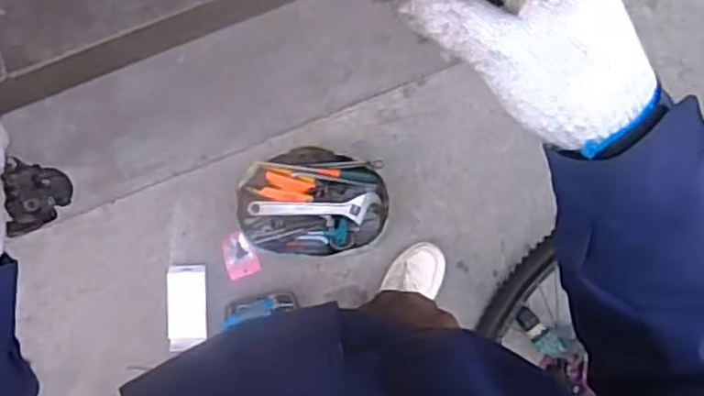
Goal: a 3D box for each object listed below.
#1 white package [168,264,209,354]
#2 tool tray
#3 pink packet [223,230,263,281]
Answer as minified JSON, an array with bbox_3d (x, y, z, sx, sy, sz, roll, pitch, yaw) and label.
[{"bbox_3d":[-0.339,0.224,1.446,0.080,0.020,0.171,-3,83,-2],"label":"white package"},{"bbox_3d":[-0.082,0.005,1.456,0.303,0.067,0.221,-3,83,-2],"label":"tool tray"},{"bbox_3d":[-0.236,0.119,1.469,0.067,0.012,0.097,-20,84,-4],"label":"pink packet"}]

